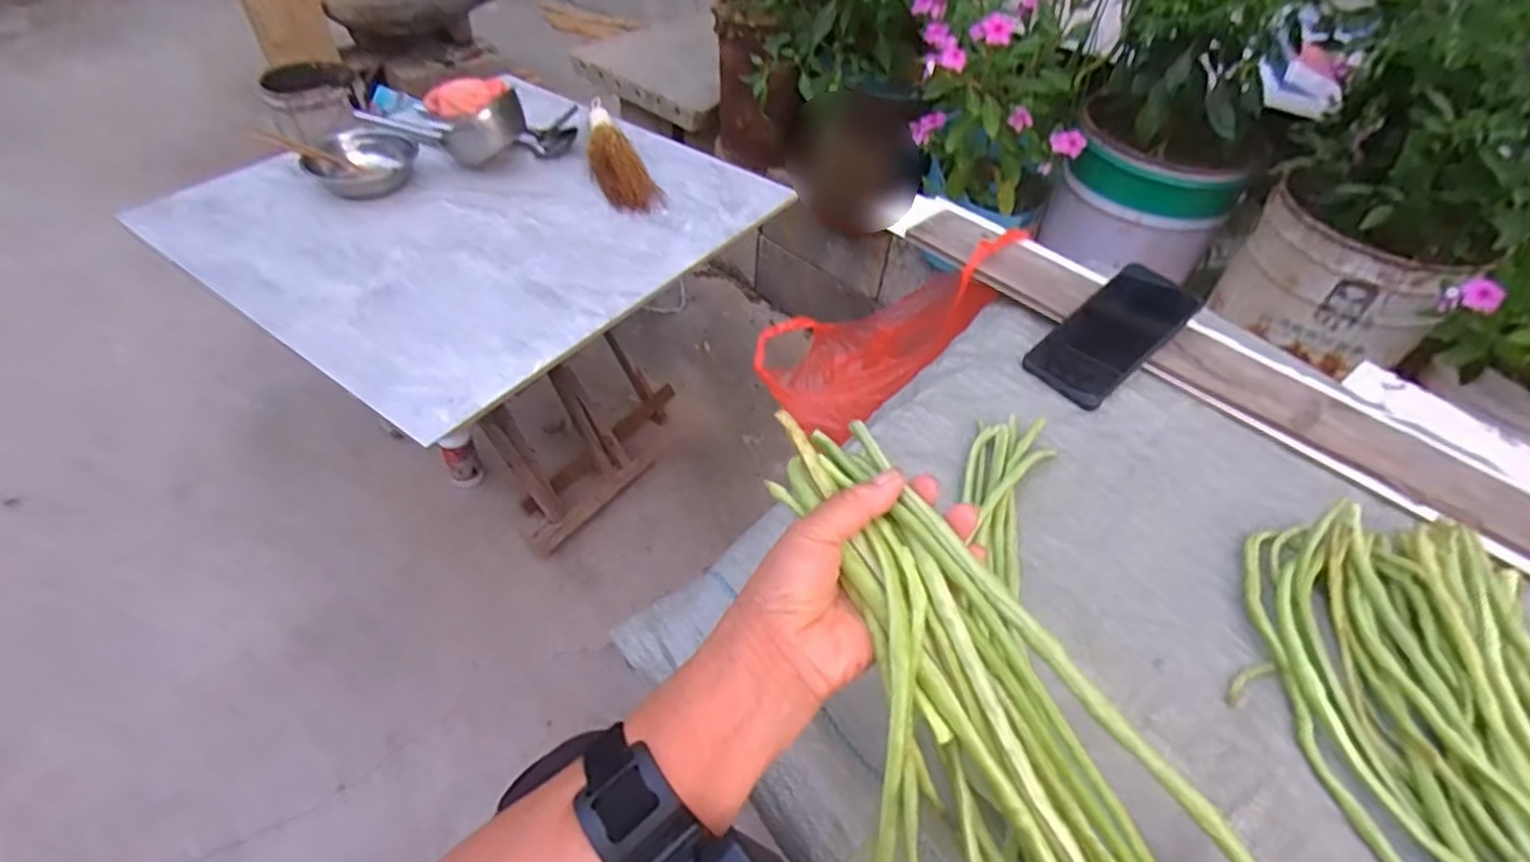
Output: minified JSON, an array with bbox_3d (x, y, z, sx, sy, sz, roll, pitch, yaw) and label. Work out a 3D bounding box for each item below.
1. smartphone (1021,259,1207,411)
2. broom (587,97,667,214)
[{"bbox_3d":[0.323,-0.090,0.665,0.160,0.017,0.080,-39,58,-9],"label":"smartphone"},{"bbox_3d":[-0.283,-0.517,1.318,0.104,0.054,0.354,-14,49,-19],"label":"broom"}]

